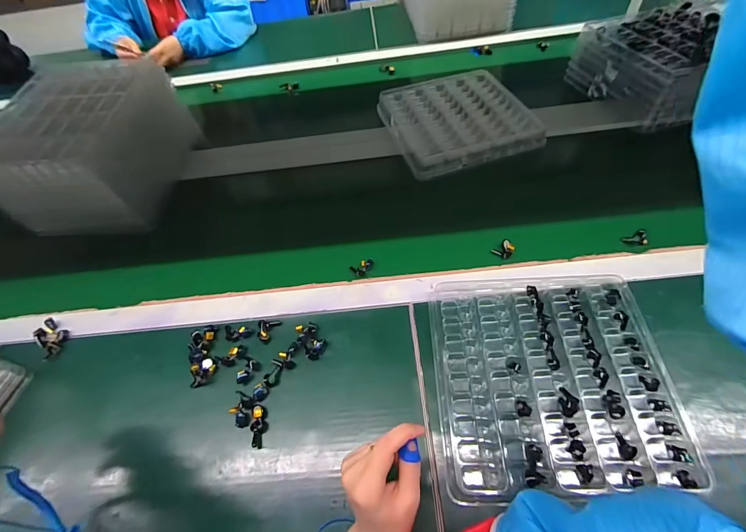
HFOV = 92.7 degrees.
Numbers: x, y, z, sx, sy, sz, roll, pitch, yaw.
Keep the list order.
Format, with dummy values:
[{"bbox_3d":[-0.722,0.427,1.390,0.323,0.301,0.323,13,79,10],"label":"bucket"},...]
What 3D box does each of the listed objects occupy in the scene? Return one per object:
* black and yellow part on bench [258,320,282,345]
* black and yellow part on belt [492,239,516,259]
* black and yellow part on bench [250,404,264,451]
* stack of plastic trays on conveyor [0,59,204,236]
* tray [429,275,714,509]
[{"bbox_3d":[-0.148,0.094,0.508,0.031,0.012,0.031,-7,55,-2],"label":"black and yellow part on bench"},{"bbox_3d":[0.207,-0.026,0.558,0.033,0.006,0.027,-34,60,-19],"label":"black and yellow part on belt"},{"bbox_3d":[-0.142,0.197,0.438,0.013,0.016,0.048,-10,55,-4],"label":"black and yellow part on bench"},{"bbox_3d":[-0.527,-0.233,0.661,0.245,0.162,0.314,4,56,6],"label":"stack of plastic trays on conveyor"},{"bbox_3d":[0.215,0.129,0.435,0.258,0.032,0.264,-1,55,3],"label":"tray"}]

